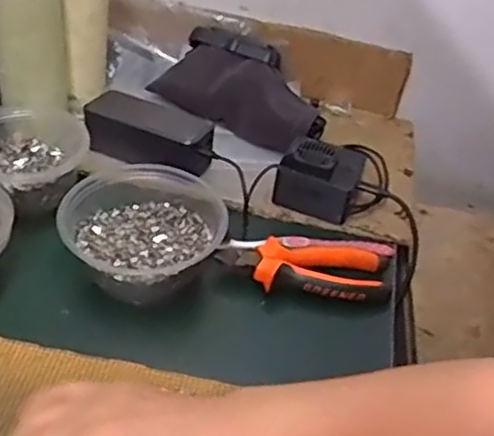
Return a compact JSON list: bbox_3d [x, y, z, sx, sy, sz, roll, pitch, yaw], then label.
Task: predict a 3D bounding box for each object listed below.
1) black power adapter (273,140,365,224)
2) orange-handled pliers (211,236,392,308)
[{"bbox_3d":[0.073,-0.040,0.674,0.074,0.060,0.064,19,42,13],"label":"black power adapter"},{"bbox_3d":[0.057,0.042,0.606,0.157,0.018,0.070,5,44,-7],"label":"orange-handled pliers"}]

